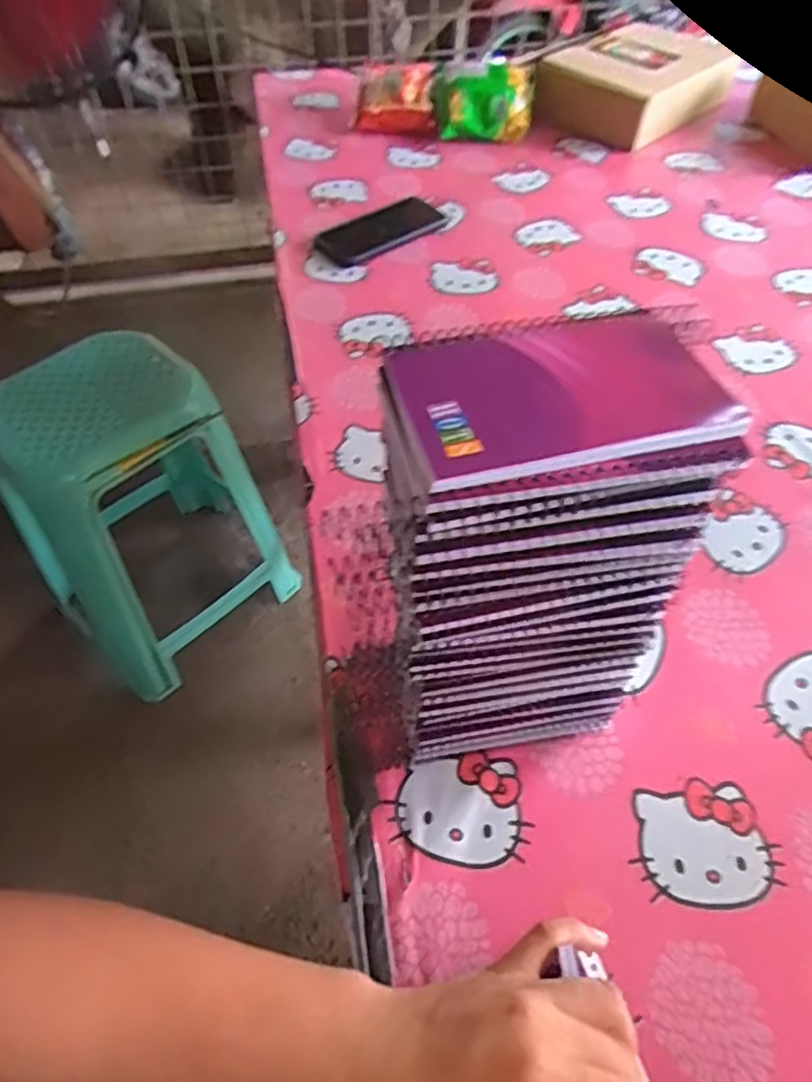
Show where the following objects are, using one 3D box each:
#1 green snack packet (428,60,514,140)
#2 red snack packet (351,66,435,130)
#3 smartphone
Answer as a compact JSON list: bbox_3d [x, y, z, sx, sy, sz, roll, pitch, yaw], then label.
[{"bbox_3d":[0.103,-0.654,1.009,0.125,0.069,0.093,3,53,2],"label":"green snack packet"},{"bbox_3d":[-0.019,-0.664,1.022,0.121,0.062,0.086,-1,53,-1],"label":"red snack packet"},{"bbox_3d":[-0.034,-0.389,0.842,0.176,0.010,0.082,-38,62,-25],"label":"smartphone"}]

